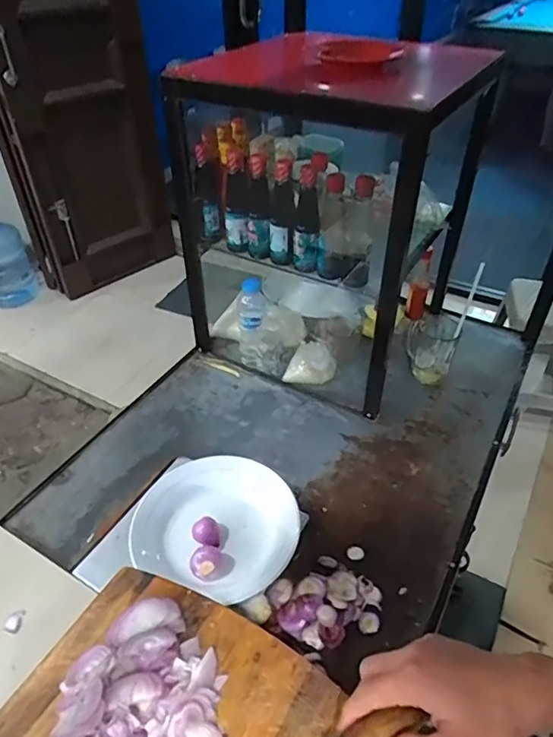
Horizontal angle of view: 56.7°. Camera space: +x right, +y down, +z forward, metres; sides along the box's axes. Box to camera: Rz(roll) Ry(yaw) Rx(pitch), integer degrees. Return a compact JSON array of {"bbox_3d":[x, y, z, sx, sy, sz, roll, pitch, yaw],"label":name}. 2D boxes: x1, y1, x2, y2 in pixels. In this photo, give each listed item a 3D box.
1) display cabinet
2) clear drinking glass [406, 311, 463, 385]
[{"bbox_3d":[0.091,-0.283,0.941,0.427,0.516,0.491,21,45,22],"label":"display cabinet"},{"bbox_3d":[0.291,-0.038,0.966,0.083,0.125,0.072,9,42,10],"label":"clear drinking glass"}]

